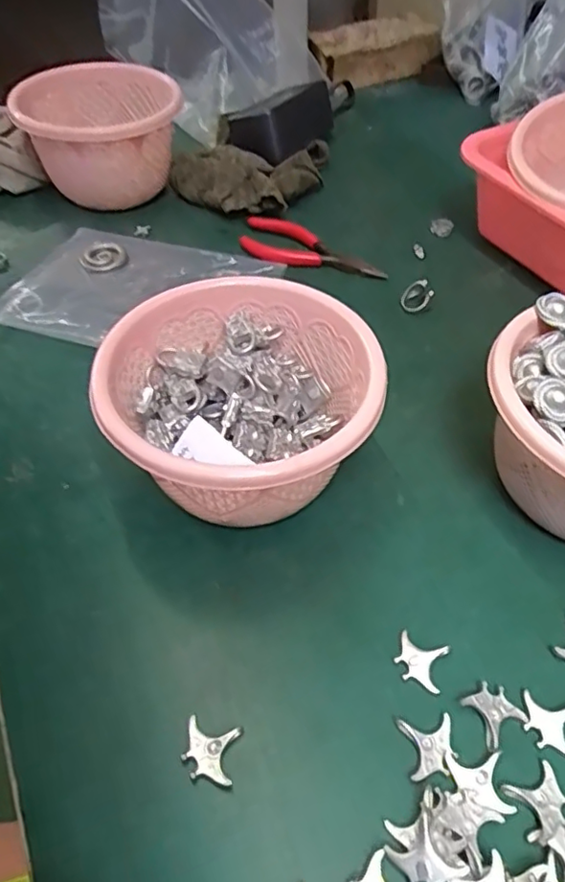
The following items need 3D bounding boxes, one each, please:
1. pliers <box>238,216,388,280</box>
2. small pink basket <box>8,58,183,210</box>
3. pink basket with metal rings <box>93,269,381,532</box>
[{"bbox_3d":[0.023,-0.170,0.521,0.134,0.014,0.044,27,56,22],"label":"pliers"},{"bbox_3d":[-0.165,-0.280,0.562,0.137,0.105,0.146,-23,54,-16],"label":"small pink basket"},{"bbox_3d":[-0.019,-0.015,0.338,0.138,0.083,0.143,-1,51,1],"label":"pink basket with metal rings"}]

